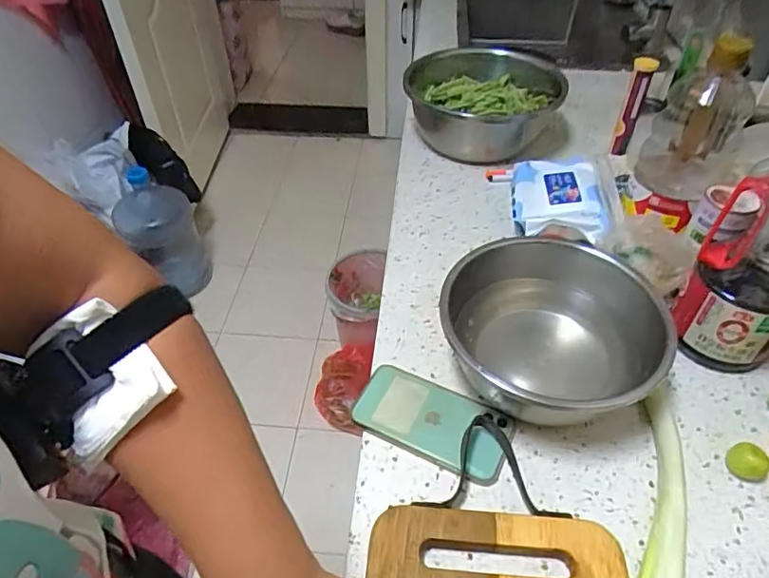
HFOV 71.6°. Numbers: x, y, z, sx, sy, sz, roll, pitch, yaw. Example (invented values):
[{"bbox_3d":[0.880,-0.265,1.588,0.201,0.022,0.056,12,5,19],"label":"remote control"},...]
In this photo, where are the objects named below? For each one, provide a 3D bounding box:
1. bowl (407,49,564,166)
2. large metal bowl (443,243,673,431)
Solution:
[{"bbox_3d":[0.161,-0.308,0.890,0.235,0.107,0.258,0,46,0],"label":"bowl"},{"bbox_3d":[0.159,0.048,0.544,0.196,0.098,0.206,0,46,0],"label":"large metal bowl"}]

